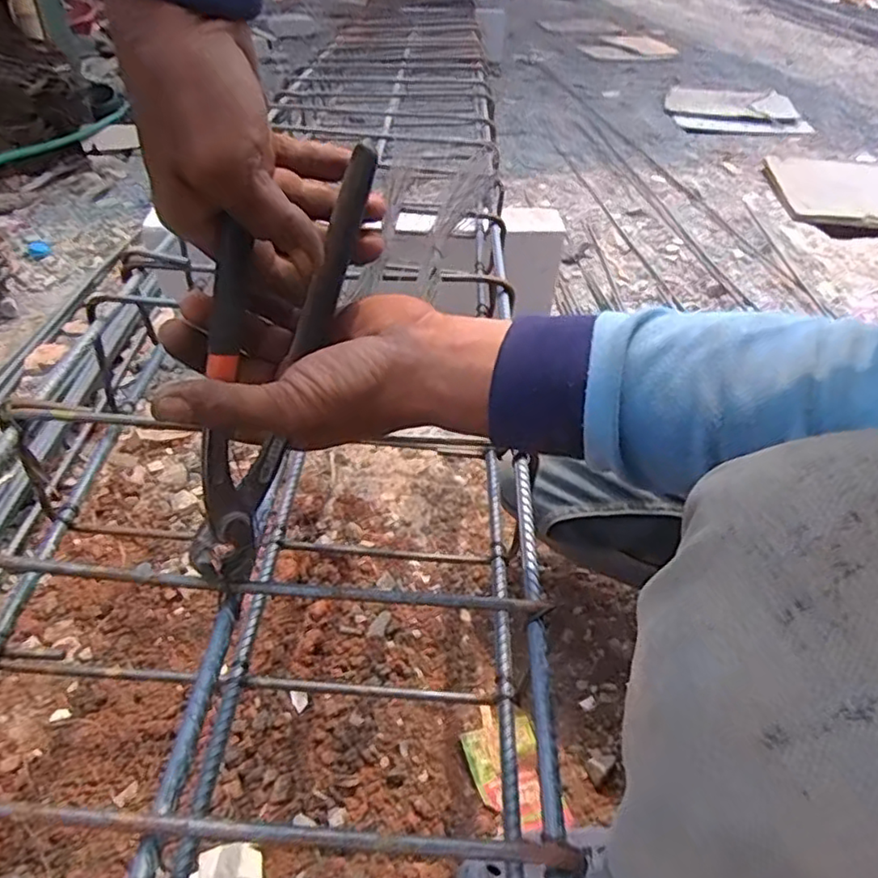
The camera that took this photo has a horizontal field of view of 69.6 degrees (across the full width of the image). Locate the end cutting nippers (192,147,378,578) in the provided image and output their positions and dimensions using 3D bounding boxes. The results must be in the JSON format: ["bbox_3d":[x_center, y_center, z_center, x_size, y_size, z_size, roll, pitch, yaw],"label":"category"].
[{"bbox_3d":[-0.089,-0.039,0.310,0.056,0.222,0.023,17,2,-27],"label":"end cutting nippers"}]

